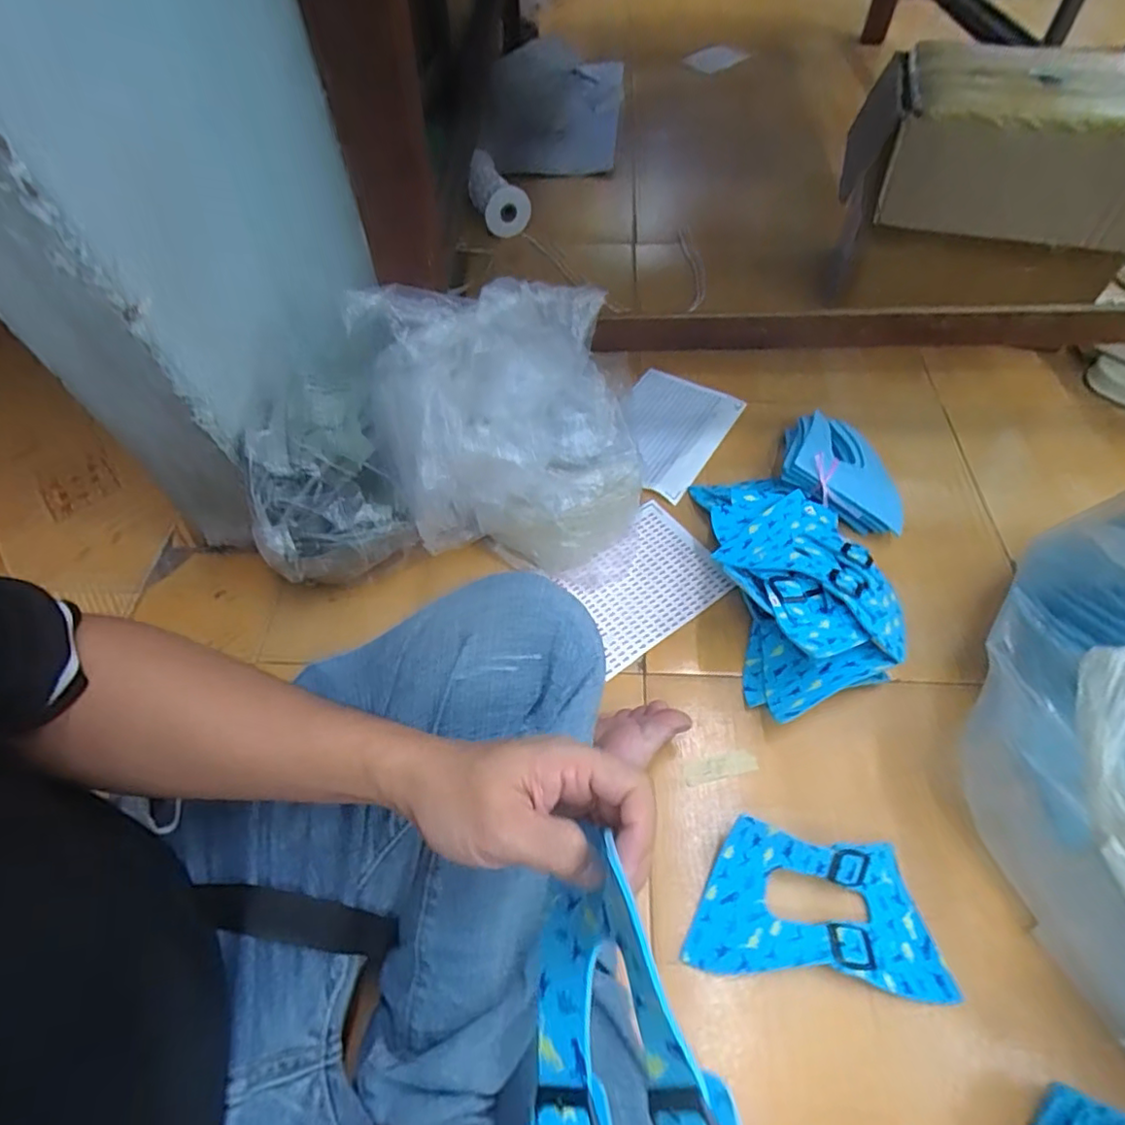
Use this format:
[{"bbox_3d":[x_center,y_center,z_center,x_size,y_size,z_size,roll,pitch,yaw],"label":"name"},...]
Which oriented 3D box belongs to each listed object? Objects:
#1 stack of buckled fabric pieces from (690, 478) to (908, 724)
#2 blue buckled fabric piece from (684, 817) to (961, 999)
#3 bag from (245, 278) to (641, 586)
[{"bbox_3d":[0.241,0.005,0.618,0.163,0.084,0.285,-8,56,-3],"label":"stack of buckled fabric pieces"},{"bbox_3d":[0.198,0.269,0.470,0.189,0.044,0.103,6,57,6],"label":"blue buckled fabric piece"},{"bbox_3d":[-0.112,-0.111,0.610,0.363,0.261,0.164,-9,56,-3],"label":"bag"}]

